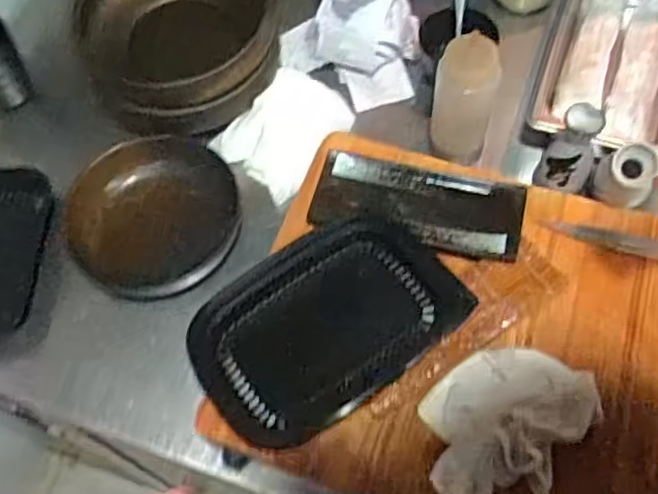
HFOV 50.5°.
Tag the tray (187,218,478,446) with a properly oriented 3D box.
[{"bbox_3d":[-0.002,0.072,0.692,0.262,0.025,0.167,-32,64,-13],"label":"tray"}]

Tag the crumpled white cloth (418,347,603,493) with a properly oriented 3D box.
[{"bbox_3d":[0.167,0.155,0.635,0.153,0.039,0.128,-8,61,0],"label":"crumpled white cloth"}]

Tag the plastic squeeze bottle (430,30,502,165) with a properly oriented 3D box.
[{"bbox_3d":[0.149,-0.158,0.779,0.065,0.171,0.047,6,62,7],"label":"plastic squeeze bottle"}]

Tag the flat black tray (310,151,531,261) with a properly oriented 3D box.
[{"bbox_3d":[0.095,-0.046,0.745,0.217,0.022,0.088,10,62,10],"label":"flat black tray"}]

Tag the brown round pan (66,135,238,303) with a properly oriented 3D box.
[{"bbox_3d":[-0.202,-0.032,0.807,0.200,0.071,0.189,-2,61,3],"label":"brown round pan"}]

